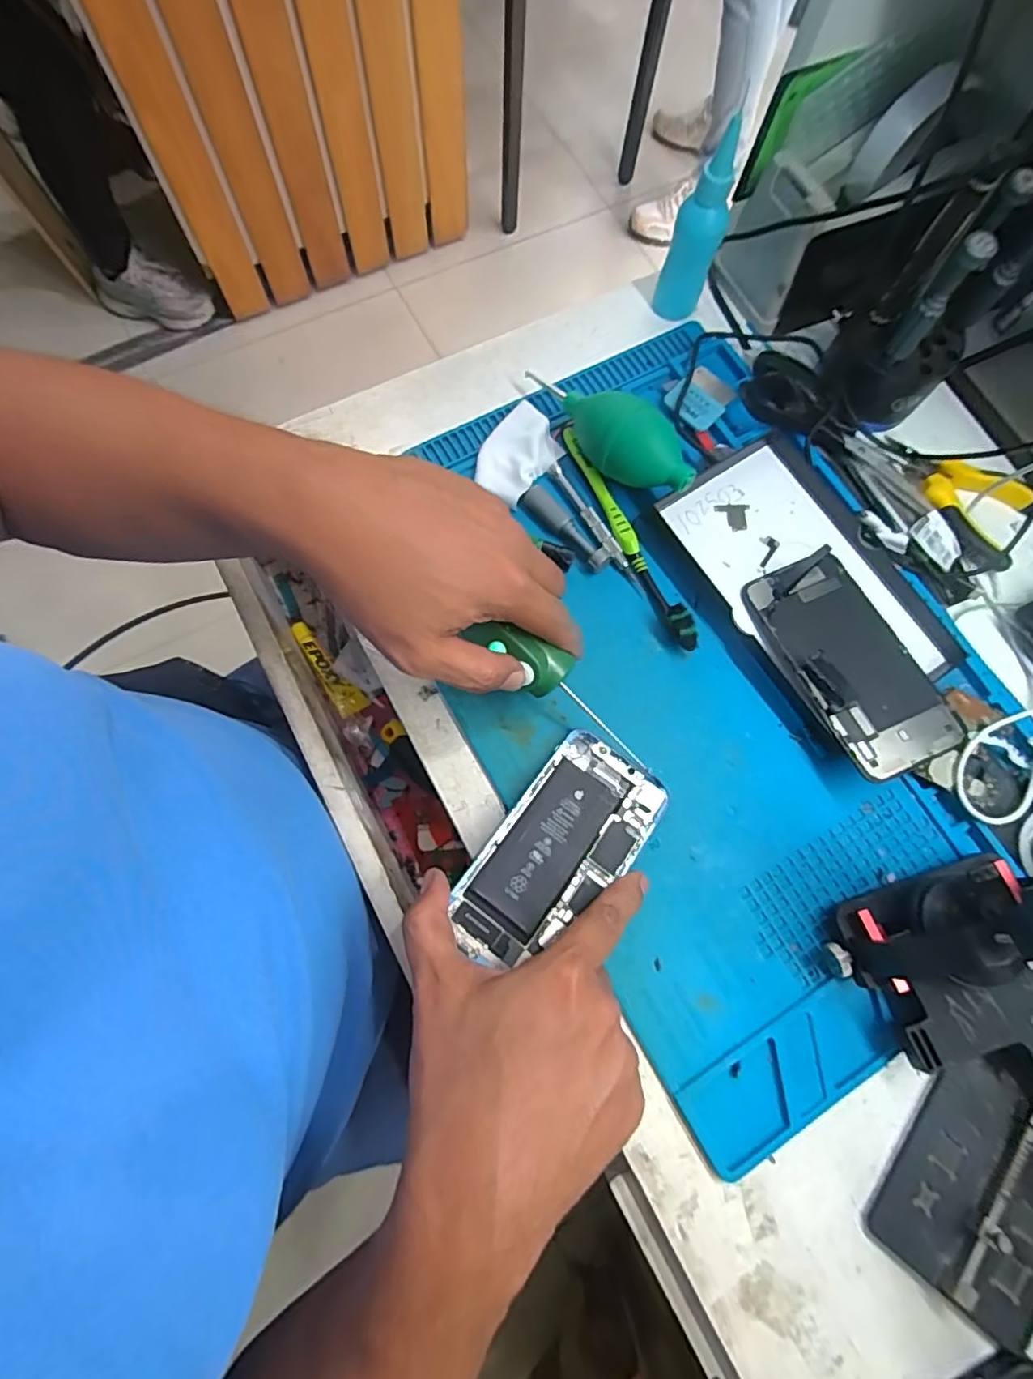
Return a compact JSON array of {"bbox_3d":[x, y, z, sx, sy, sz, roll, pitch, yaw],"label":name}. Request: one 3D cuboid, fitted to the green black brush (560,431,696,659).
[{"bbox_3d":[0.076,-0.107,0.394,0.015,0.019,0.181,-23,78,-6],"label":"green black brush"}]

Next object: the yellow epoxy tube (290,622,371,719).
[{"bbox_3d":[-0.156,-0.016,0.469,0.024,0.011,0.088,-38,80,-11],"label":"yellow epoxy tube"}]

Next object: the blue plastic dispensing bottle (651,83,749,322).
[{"bbox_3d":[0.126,-0.322,0.402,0.031,0.112,0.027,43,80,9],"label":"blue plastic dispensing bottle"}]

